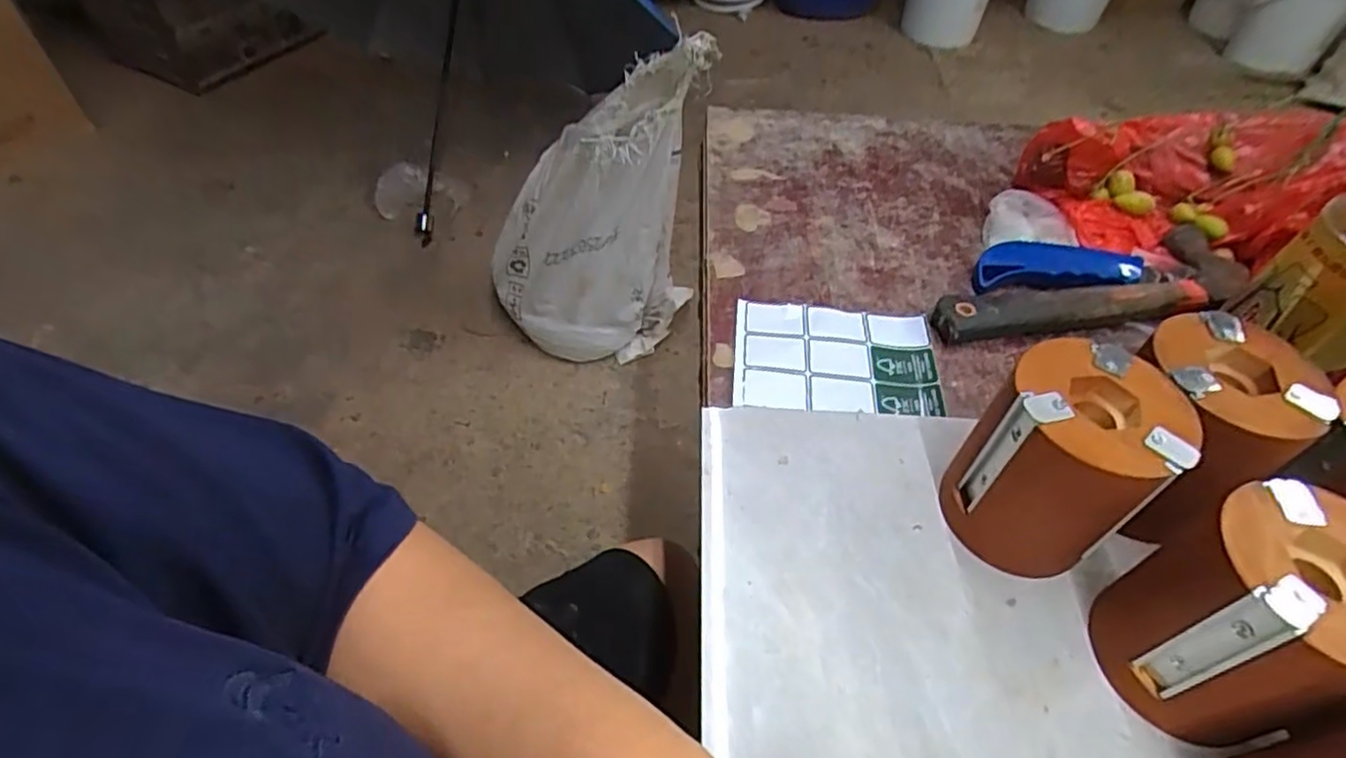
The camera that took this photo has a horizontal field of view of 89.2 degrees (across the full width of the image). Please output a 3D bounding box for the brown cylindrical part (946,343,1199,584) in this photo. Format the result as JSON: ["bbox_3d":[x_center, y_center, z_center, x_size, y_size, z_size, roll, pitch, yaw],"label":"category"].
[{"bbox_3d":[0.191,0.046,0.341,0.085,0.104,0.079,2,48,-2],"label":"brown cylindrical part"}]

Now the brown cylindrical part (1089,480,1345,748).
[{"bbox_3d":[0.246,0.104,0.296,0.072,0.103,0.075,2,48,-2],"label":"brown cylindrical part"}]

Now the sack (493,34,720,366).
[{"bbox_3d":[-0.144,-0.296,1.238,0.375,0.559,0.223,-10,51,-10],"label":"sack"}]

